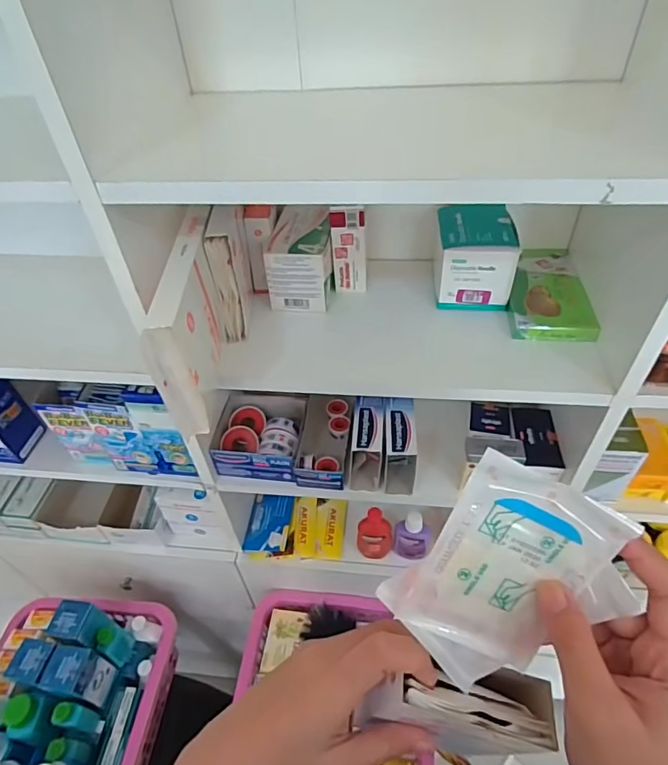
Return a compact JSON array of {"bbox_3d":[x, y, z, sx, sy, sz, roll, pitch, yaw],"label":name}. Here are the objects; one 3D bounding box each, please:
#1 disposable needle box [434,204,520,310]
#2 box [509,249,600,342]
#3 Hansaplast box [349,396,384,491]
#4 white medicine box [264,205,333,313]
[{"bbox_3d":[0.170,-0.153,0.598,0.089,0.090,0.097,3,45,8],"label":"disposable needle box"},{"bbox_3d":[0.261,-0.116,0.599,0.092,0.023,0.176,2,45,7],"label":"box"},{"bbox_3d":[0.048,0.086,0.674,0.043,0.093,0.095,3,45,7],"label":"Hansaplast box"},{"bbox_3d":[-0.038,-0.160,0.618,0.072,0.089,0.110,4,45,8],"label":"white medicine box"}]

